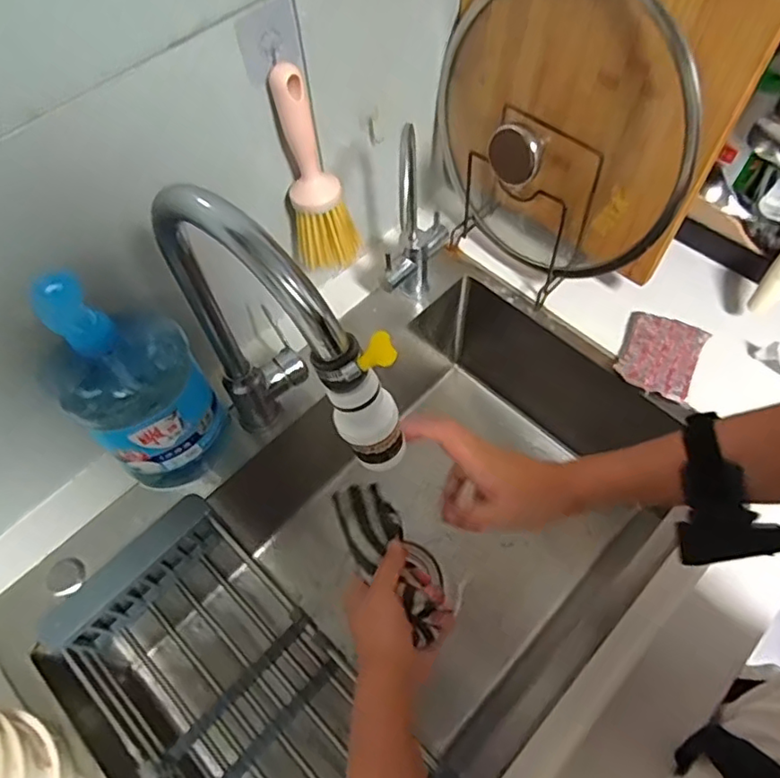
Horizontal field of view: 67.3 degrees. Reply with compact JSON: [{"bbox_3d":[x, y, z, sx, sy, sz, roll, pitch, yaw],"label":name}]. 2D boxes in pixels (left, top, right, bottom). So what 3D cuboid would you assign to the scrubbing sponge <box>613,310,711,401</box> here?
[{"bbox_3d":[0.311,-0.044,0.674,0.084,0.023,0.101,25,64,16],"label":"scrubbing sponge"}]

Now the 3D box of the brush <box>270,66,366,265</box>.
[{"bbox_3d":[-0.069,-0.206,0.570,0.067,0.196,0.055,-7,60,-2],"label":"brush"}]

